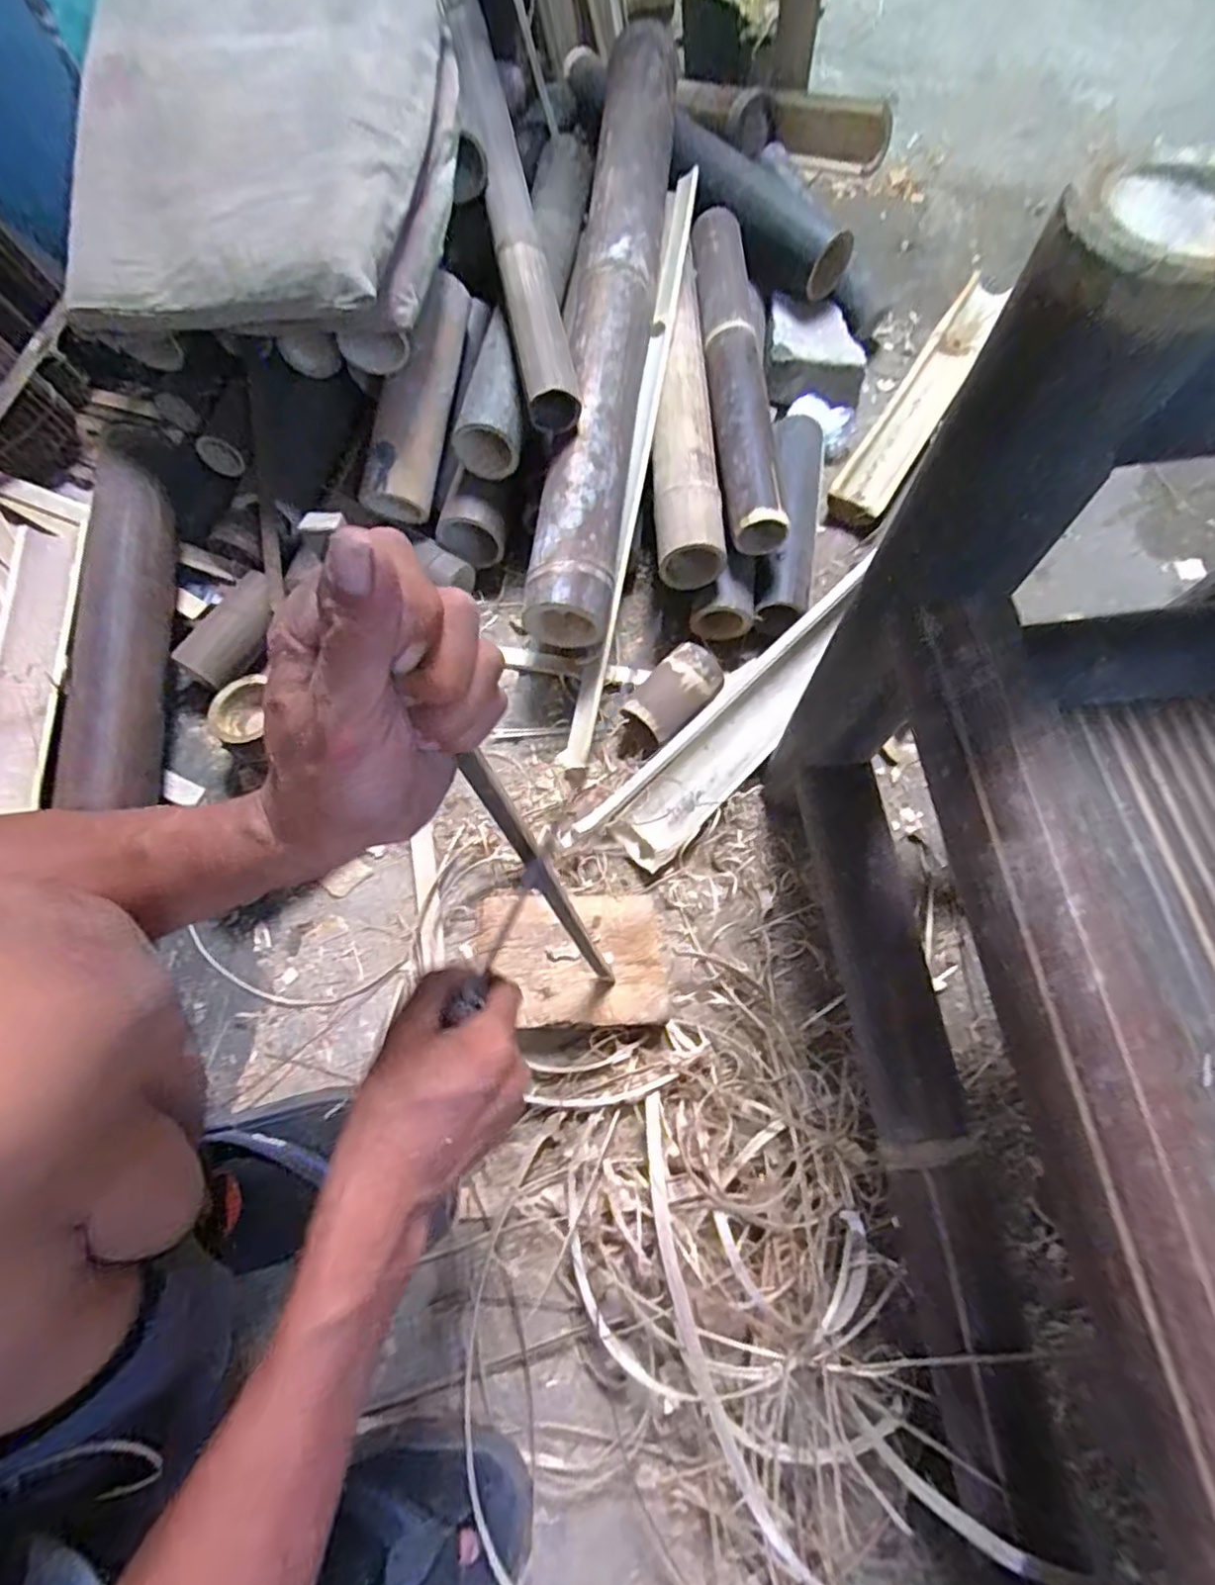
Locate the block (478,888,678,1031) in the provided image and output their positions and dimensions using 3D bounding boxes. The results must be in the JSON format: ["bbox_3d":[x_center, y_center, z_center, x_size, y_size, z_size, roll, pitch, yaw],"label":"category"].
[{"bbox_3d":[-0.032,0.150,0.604,0.169,0.037,0.115,-1,69,0],"label":"block"}]

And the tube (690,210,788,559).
[{"bbox_3d":[0.140,-0.470,0.742,0.067,0.051,0.463,-2,70,-1],"label":"tube"}]

